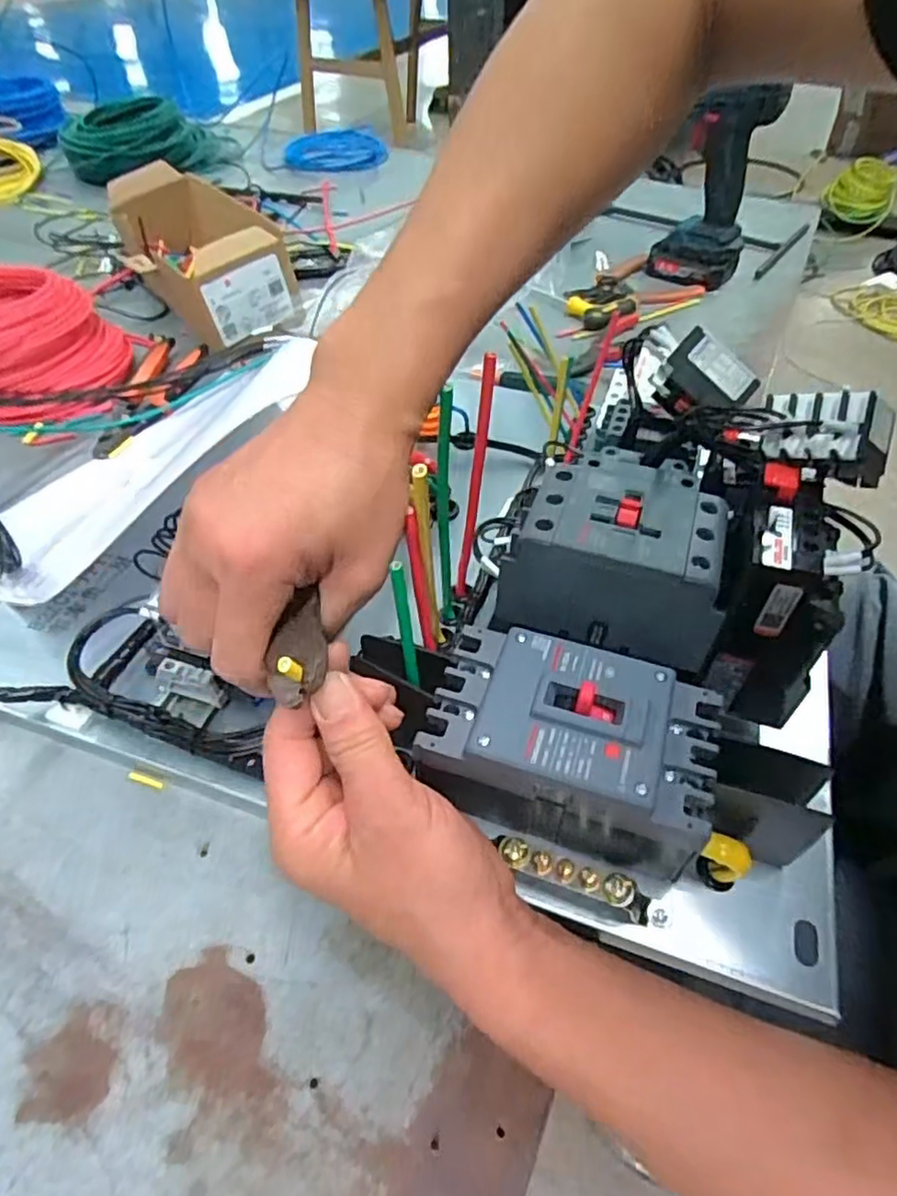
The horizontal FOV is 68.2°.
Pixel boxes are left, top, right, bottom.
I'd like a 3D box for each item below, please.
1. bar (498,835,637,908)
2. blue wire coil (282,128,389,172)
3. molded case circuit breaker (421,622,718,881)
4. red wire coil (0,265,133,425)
[{"bbox_3d":[0.053,0.124,0.301,0.060,0.008,0.012,15,50,13],"label":"bar"},{"bbox_3d":[-0.185,-0.728,1.080,0.154,0.025,0.144,0,48,0],"label":"blue wire coil"},{"bbox_3d":[0.057,0.069,0.320,0.128,0.062,0.078,16,51,14],"label":"molded case circuit breaker"},{"bbox_3d":[-0.401,-0.238,0.620,0.184,0.069,0.207,-29,54,-23],"label":"red wire coil"}]

